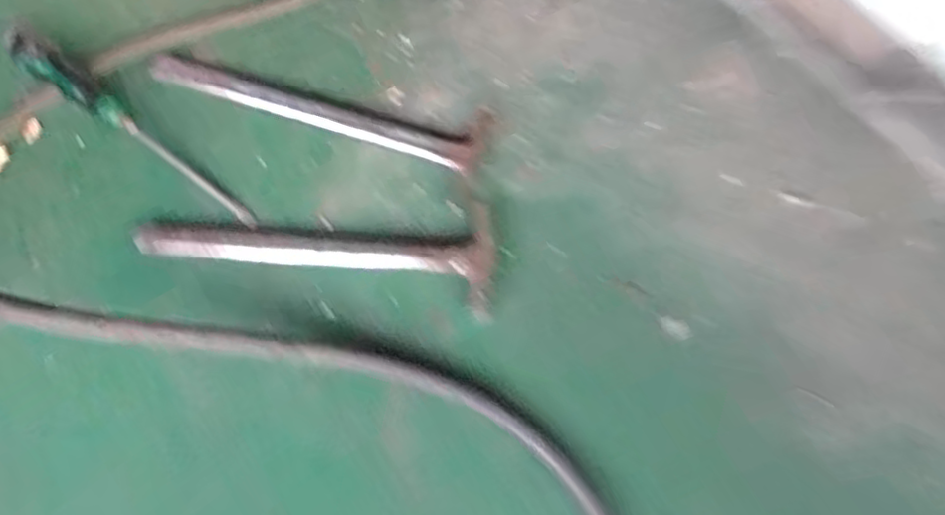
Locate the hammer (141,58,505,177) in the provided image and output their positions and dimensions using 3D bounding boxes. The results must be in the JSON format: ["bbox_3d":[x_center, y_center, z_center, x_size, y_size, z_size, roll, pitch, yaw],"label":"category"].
[{"bbox_3d":[-0.134,-0.145,0.628,0.300,0.020,0.061,18,76,3],"label":"hammer"}]

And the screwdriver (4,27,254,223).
[{"bbox_3d":[-0.291,-0.111,0.592,0.257,0.034,0.032,36,77,7],"label":"screwdriver"}]

